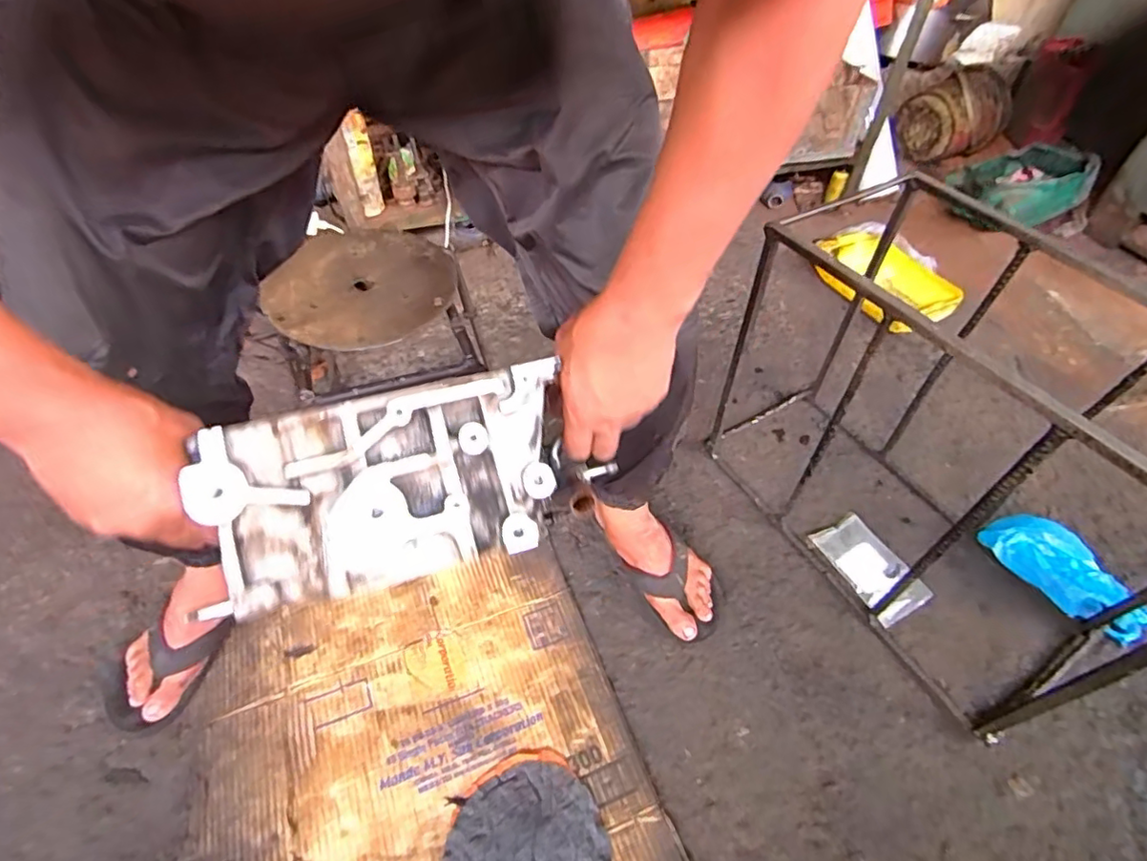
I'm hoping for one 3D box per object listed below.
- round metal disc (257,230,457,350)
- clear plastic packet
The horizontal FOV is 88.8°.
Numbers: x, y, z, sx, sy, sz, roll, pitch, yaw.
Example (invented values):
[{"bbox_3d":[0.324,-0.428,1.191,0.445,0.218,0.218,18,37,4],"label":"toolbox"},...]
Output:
[{"bbox_3d":[-0.264,-0.185,0.741,0.216,0.014,0.212,2,55,-3],"label":"round metal disc"},{"bbox_3d":[0.428,0.196,0.849,0.094,0.021,0.150,-23,54,-21],"label":"clear plastic packet"}]

